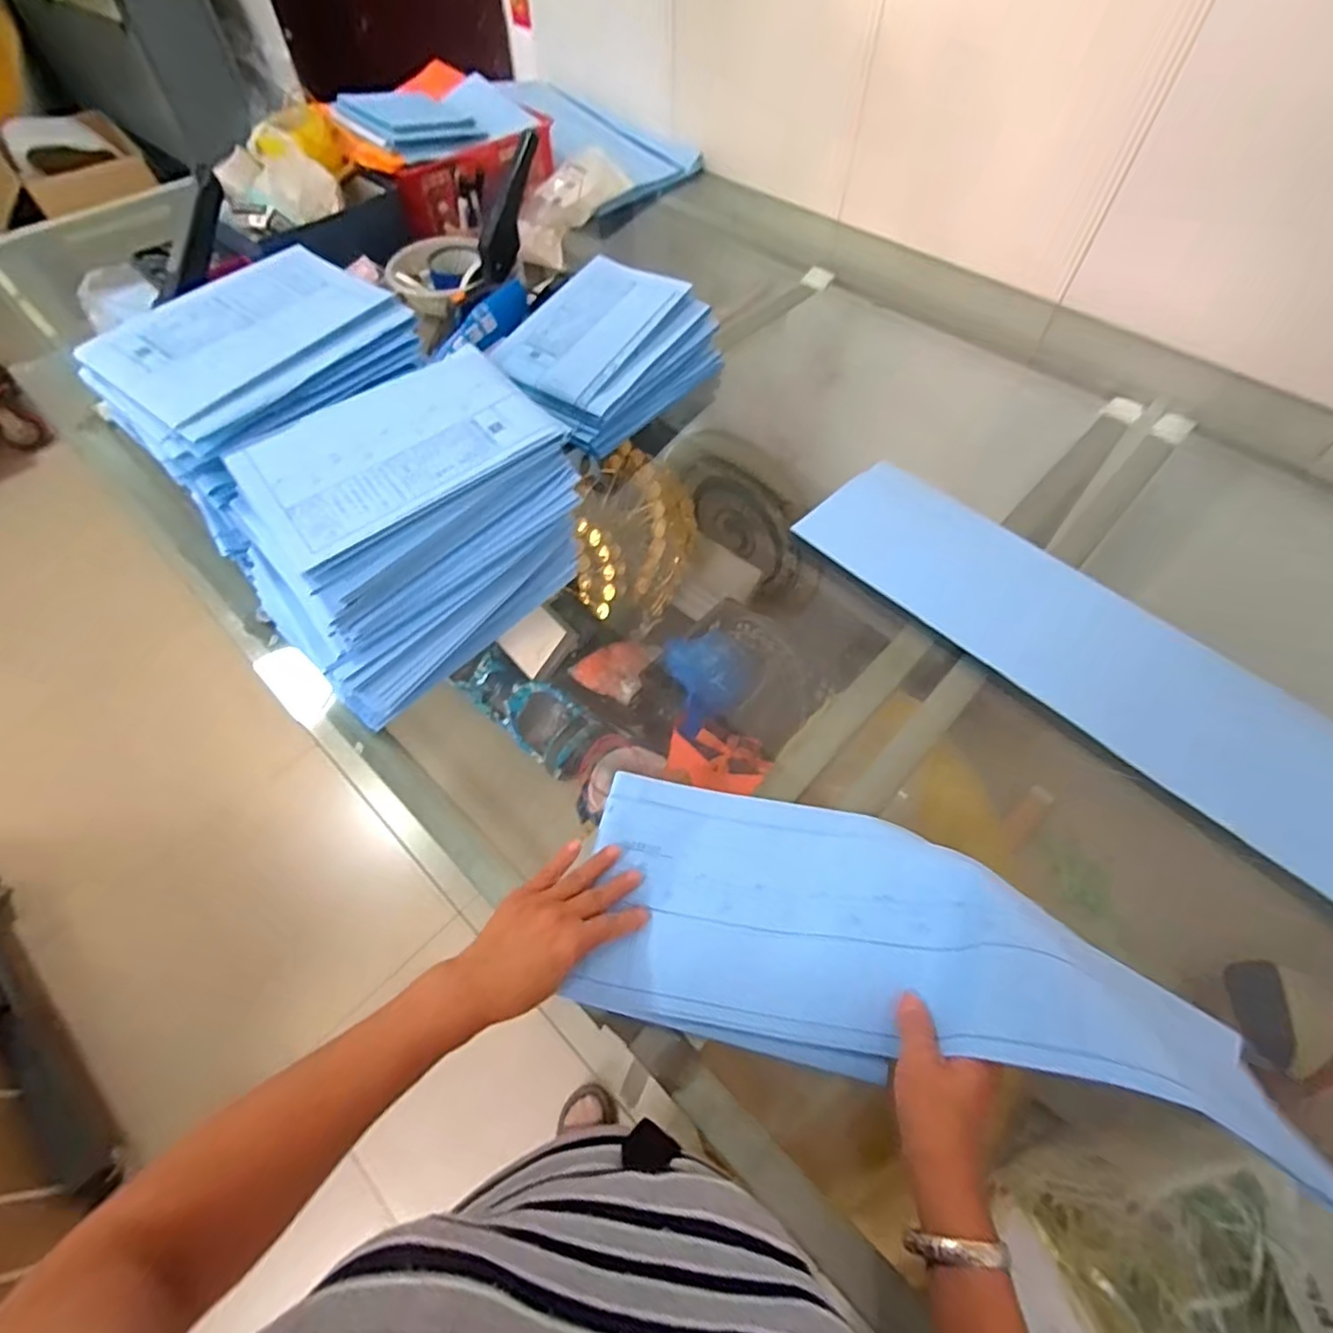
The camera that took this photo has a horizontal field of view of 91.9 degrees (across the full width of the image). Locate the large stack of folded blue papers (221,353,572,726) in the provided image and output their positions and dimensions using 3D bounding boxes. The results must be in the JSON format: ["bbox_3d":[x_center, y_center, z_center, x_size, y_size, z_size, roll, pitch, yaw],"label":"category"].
[{"bbox_3d":[-0.294,-0.160,0.725,0.251,0.183,0.345,35,64,20],"label":"large stack of folded blue papers"}]

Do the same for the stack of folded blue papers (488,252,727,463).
[{"bbox_3d":[-0.097,-0.488,1.001,0.245,0.097,0.315,33,63,19],"label":"stack of folded blue papers"}]

